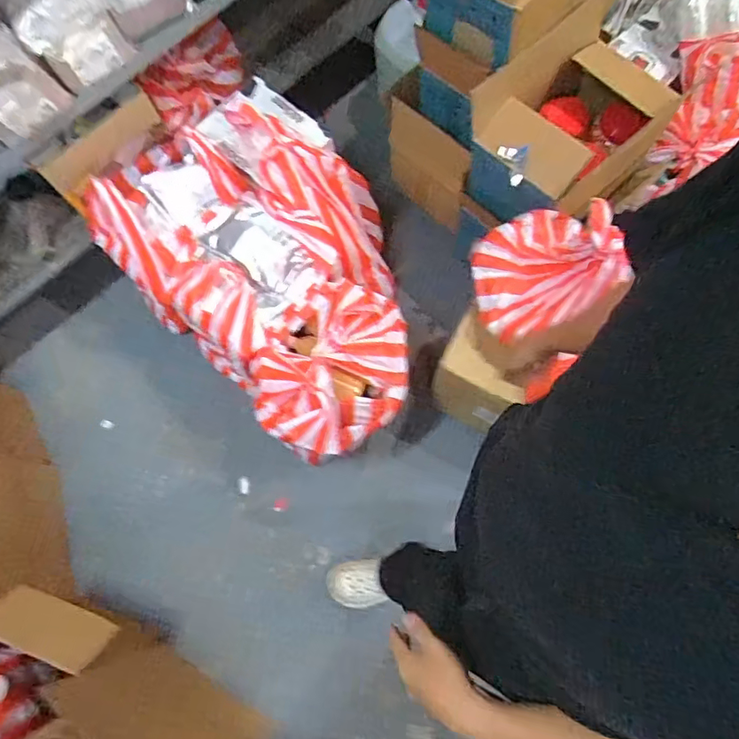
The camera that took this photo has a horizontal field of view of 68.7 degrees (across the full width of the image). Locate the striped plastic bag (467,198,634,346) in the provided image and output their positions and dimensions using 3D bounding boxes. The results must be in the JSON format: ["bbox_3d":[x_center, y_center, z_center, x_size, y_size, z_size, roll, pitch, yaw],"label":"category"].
[{"bbox_3d":[0.368,-0.243,1.161,0.244,0.251,0.286,-8,73,0],"label":"striped plastic bag"}]

